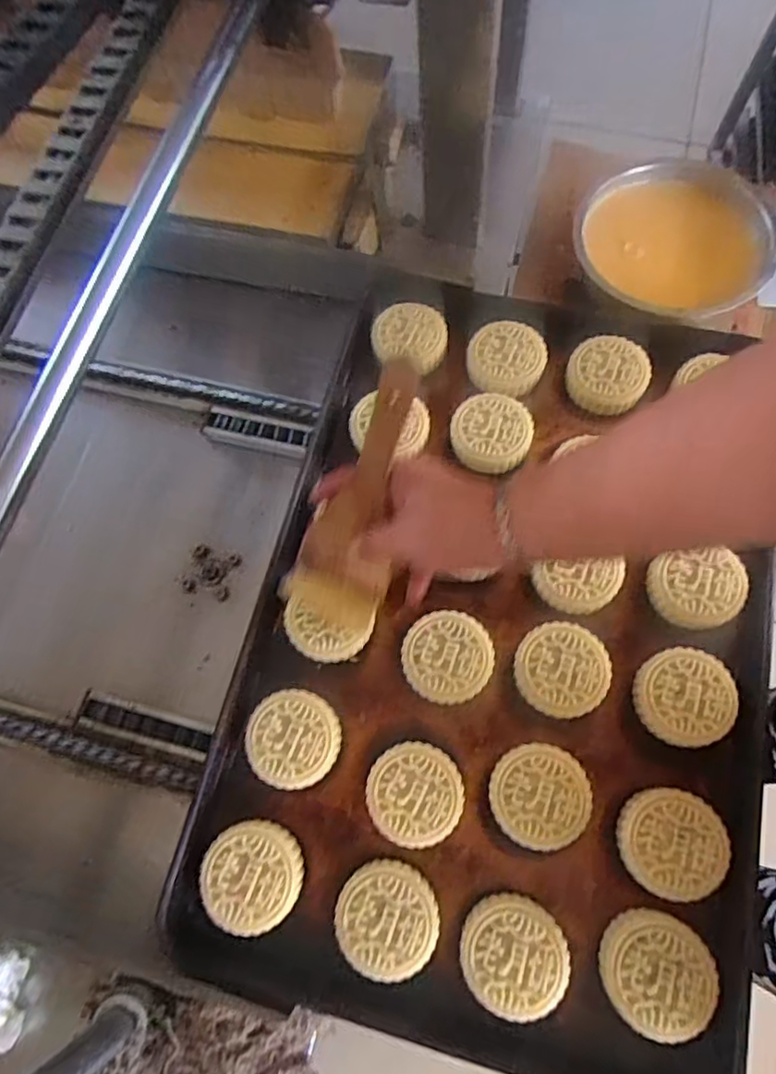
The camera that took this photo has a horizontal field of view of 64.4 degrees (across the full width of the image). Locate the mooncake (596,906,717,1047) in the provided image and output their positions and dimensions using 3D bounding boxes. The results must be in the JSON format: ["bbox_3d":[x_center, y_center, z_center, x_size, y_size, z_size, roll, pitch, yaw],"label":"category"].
[{"bbox_3d":[0.181,0.293,0.414,0.069,0.021,0.070,13,72,6],"label":"mooncake"}]

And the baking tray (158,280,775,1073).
[{"bbox_3d":[0.092,0.064,0.505,0.394,0.039,0.586,10,72,8],"label":"baking tray"}]

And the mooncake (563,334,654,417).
[{"bbox_3d":[0.204,-0.151,0.572,0.071,0.029,0.066,0,71,1],"label":"mooncake"}]

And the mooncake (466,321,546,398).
[{"bbox_3d":[0.112,-0.170,0.581,0.071,0.025,0.067,7,72,4],"label":"mooncake"}]

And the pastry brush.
[{"bbox_3d":[-0.022,-0.022,0.436,0.076,0.214,0.015,25,35,9],"label":"pastry brush"}]

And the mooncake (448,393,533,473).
[{"bbox_3d":[0.094,-0.095,0.560,0.070,0.025,0.066,0,71,1],"label":"mooncake"}]

